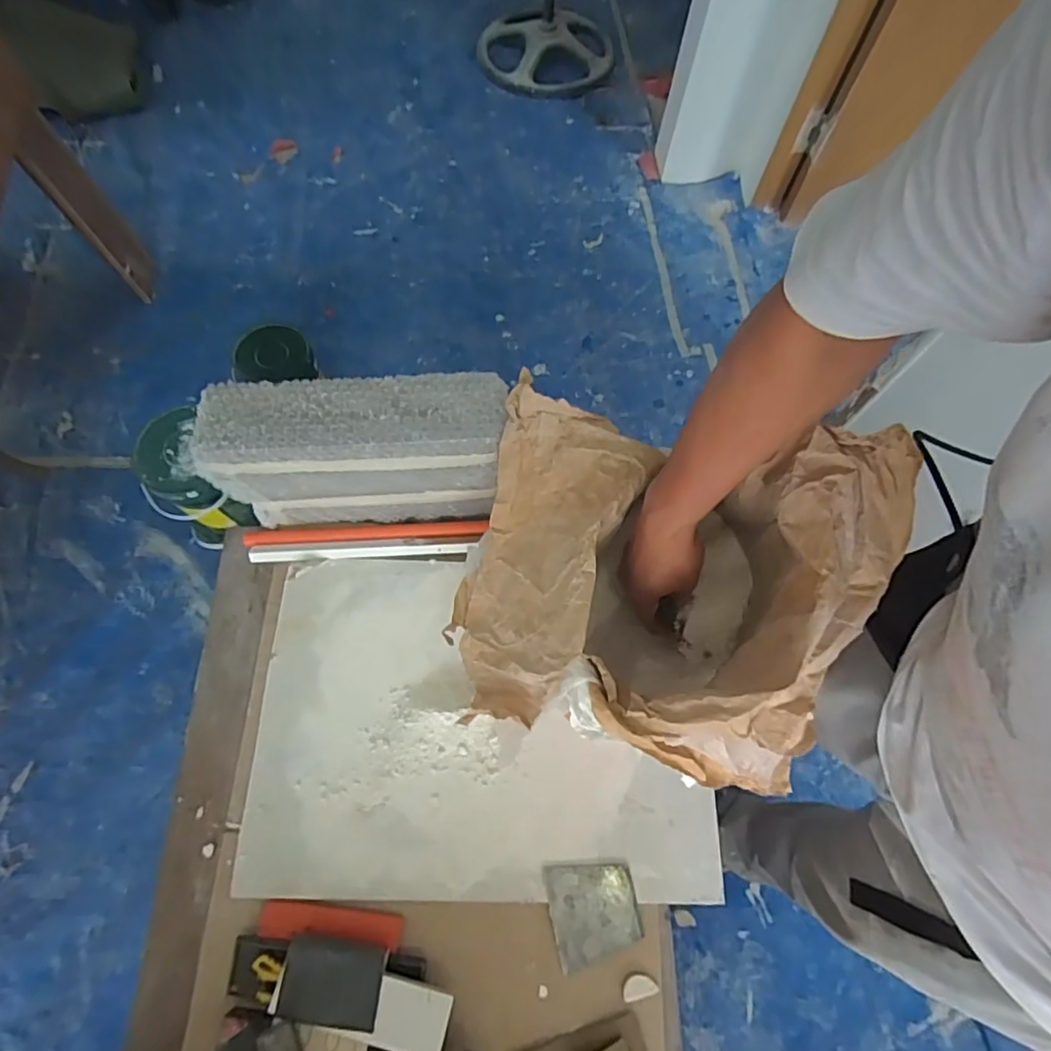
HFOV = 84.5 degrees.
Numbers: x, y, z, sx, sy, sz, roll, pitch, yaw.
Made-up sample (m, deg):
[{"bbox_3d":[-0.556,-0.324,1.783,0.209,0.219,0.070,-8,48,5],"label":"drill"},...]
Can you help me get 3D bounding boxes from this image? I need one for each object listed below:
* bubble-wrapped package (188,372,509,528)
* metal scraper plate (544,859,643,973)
[{"bbox_3d":[-0.190,-0.079,0.724,0.346,0.229,0.087,-2,67,-3],"label":"bubble-wrapped package"},{"bbox_3d":[0.079,0.436,0.662,0.099,0.012,0.098,-10,69,-10],"label":"metal scraper plate"}]

